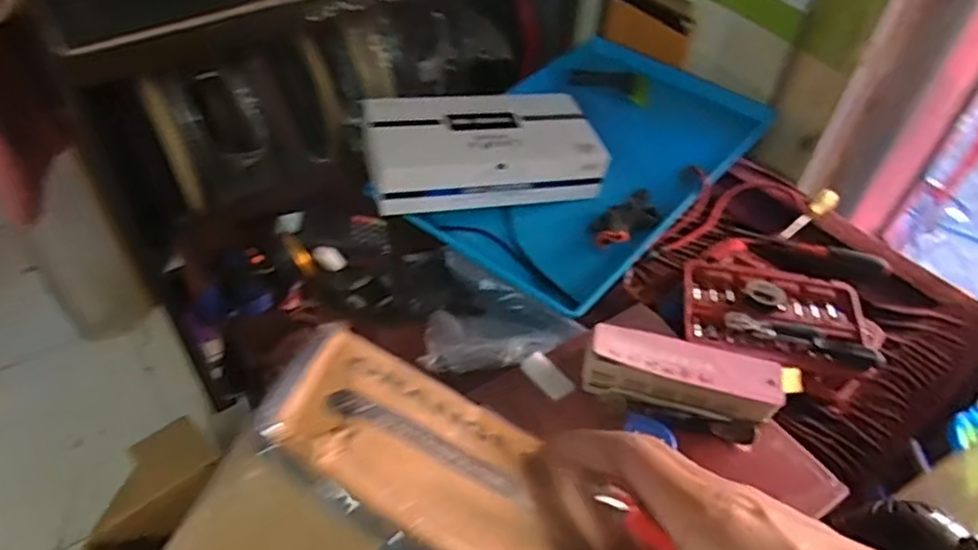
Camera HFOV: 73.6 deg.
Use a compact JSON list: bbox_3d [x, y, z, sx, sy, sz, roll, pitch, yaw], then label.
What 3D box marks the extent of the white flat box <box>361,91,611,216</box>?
[{"bbox_3d":[-0.009,-0.222,1.129,0.397,0.089,0.225,-6,48,-9],"label":"white flat box"}]

